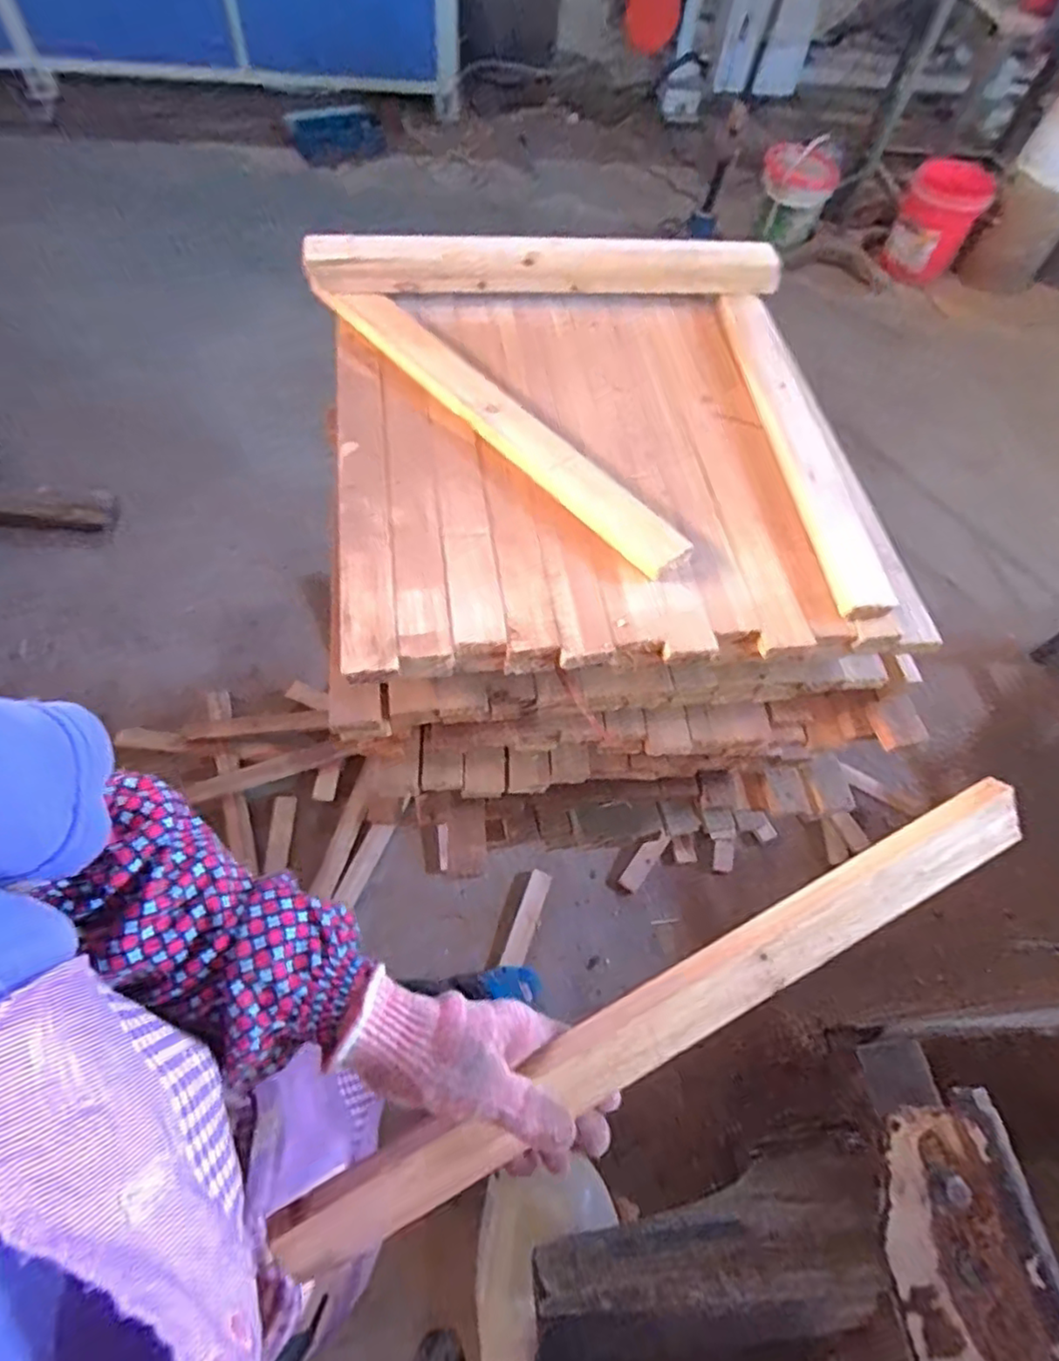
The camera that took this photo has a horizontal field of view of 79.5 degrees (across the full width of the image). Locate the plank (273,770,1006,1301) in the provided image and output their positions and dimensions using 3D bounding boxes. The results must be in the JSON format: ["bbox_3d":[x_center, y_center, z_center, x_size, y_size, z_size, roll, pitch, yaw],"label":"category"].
[{"bbox_3d":[0.084,0.199,0.376,0.490,0.013,0.047,-28,101,-6],"label":"plank"}]

